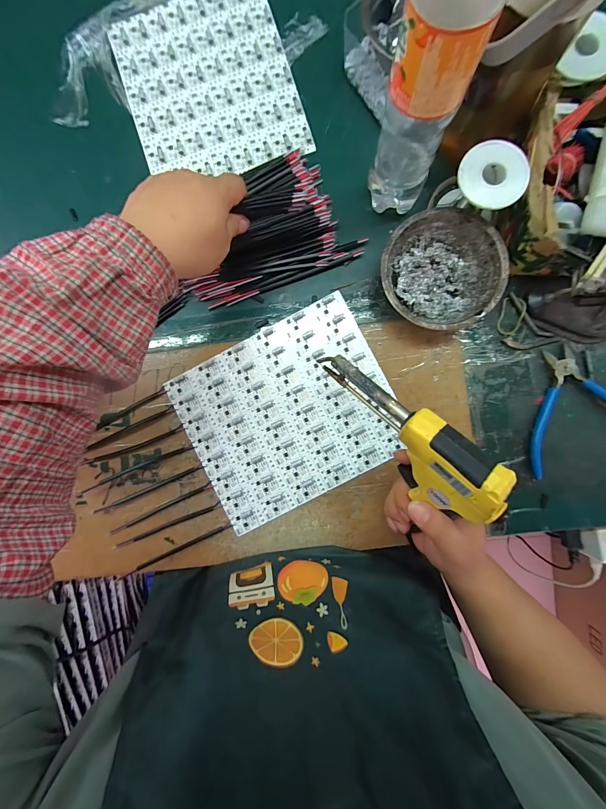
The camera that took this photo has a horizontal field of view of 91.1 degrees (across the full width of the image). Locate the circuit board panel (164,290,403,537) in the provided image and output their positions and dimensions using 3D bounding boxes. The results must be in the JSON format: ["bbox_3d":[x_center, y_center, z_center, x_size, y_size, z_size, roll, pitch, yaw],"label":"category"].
[{"bbox_3d":[-0.017,0.011,0.352,0.235,0.004,0.202,-27,88,2],"label":"circuit board panel"}]

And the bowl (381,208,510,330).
[{"bbox_3d":[0.150,-0.143,0.331,0.123,0.039,0.122,0,89,3],"label":"bowl"}]

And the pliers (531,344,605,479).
[{"bbox_3d":[0.321,0.009,0.329,0.118,0.023,0.143,1,89,3],"label":"pliers"}]

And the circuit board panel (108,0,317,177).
[{"bbox_3d":[-0.117,-0.397,0.370,0.203,0.004,0.228,-17,90,2],"label":"circuit board panel"}]

